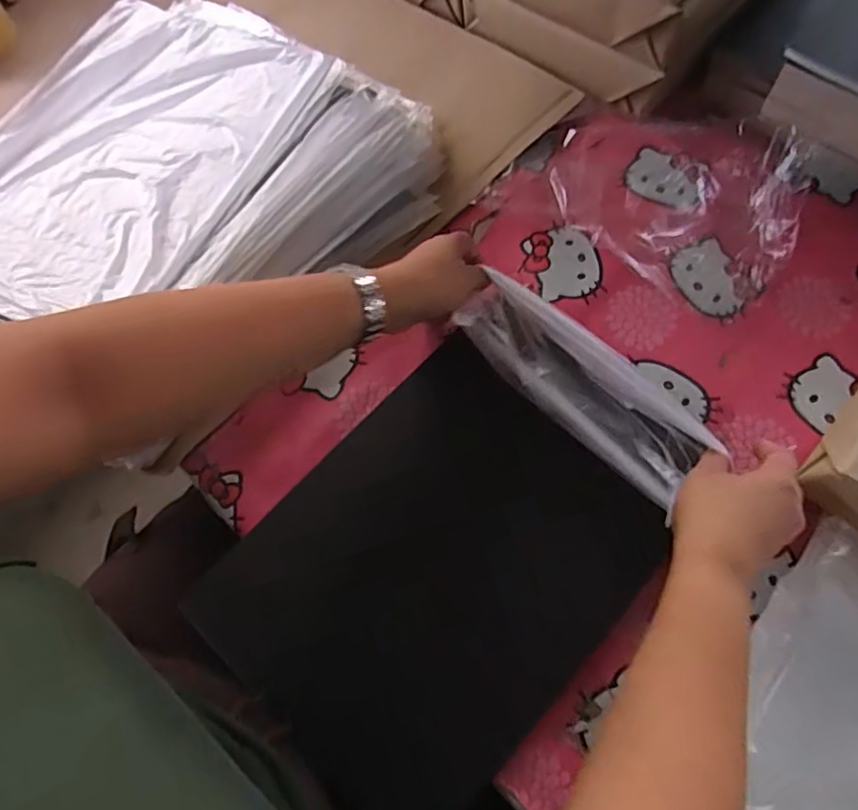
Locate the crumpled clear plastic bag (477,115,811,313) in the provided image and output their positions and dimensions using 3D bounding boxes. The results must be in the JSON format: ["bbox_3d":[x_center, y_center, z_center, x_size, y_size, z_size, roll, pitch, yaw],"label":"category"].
[{"bbox_3d":[0.223,-0.223,0.578,0.275,0.057,0.203,30,72,15],"label":"crumpled clear plastic bag"}]

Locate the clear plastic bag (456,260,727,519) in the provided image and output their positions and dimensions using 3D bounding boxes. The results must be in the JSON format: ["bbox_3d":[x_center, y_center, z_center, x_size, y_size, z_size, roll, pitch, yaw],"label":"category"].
[{"bbox_3d":[0.122,-0.022,0.476,0.071,0.030,0.214,-42,72,-13],"label":"clear plastic bag"}]

